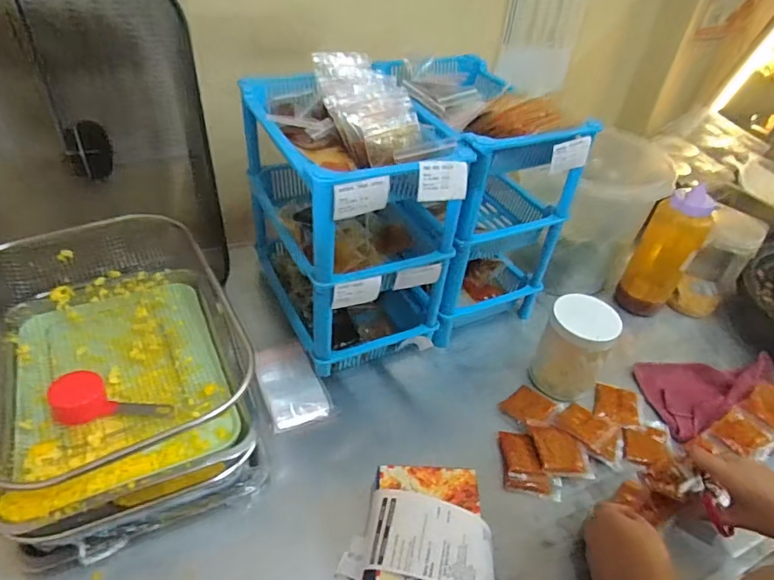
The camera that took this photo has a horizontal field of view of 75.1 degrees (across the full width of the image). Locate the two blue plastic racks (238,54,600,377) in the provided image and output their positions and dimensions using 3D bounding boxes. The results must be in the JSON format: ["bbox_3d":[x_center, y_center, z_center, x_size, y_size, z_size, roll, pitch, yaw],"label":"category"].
[{"bbox_3d":[0.030,-0.121,0.762,0.390,0.334,0.305,-16,46,-24],"label":"two blue plastic racks"}]

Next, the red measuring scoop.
[{"bbox_3d":[-0.313,0.128,0.575,0.128,0.026,0.055,13,40,-13],"label":"red measuring scoop"}]

